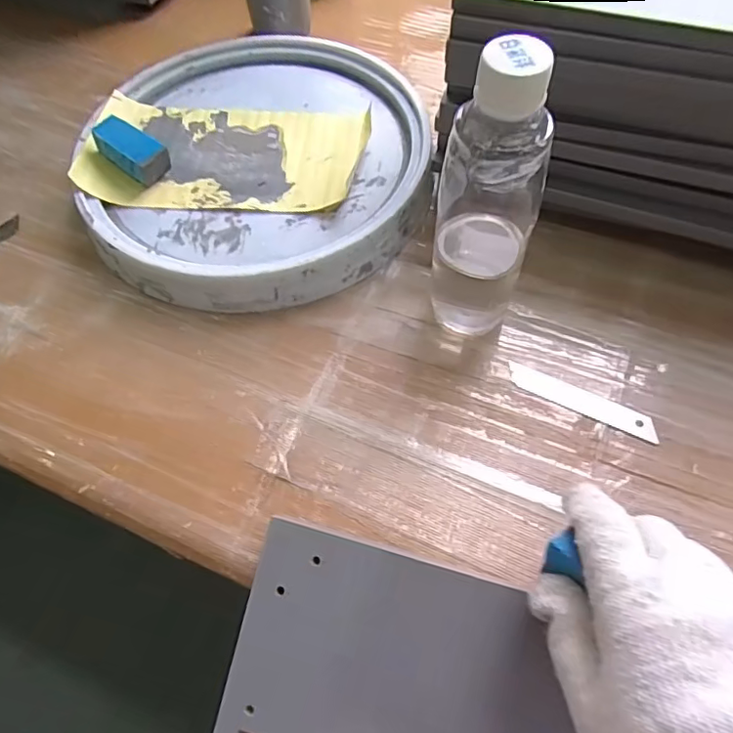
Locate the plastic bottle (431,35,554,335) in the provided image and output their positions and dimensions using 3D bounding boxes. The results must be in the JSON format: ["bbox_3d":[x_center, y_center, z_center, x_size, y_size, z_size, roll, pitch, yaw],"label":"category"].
[{"bbox_3d":[0.070,-0.082,0.319,0.057,0.193,0.056,14,61,10],"label":"plastic bottle"}]

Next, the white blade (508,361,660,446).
[{"bbox_3d":[0.142,0.023,0.363,0.099,0.004,0.017,24,63,15],"label":"white blade"}]

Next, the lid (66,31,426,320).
[{"bbox_3d":[-0.083,-0.182,0.472,0.266,0.038,0.309,3,60,4],"label":"lid"}]

